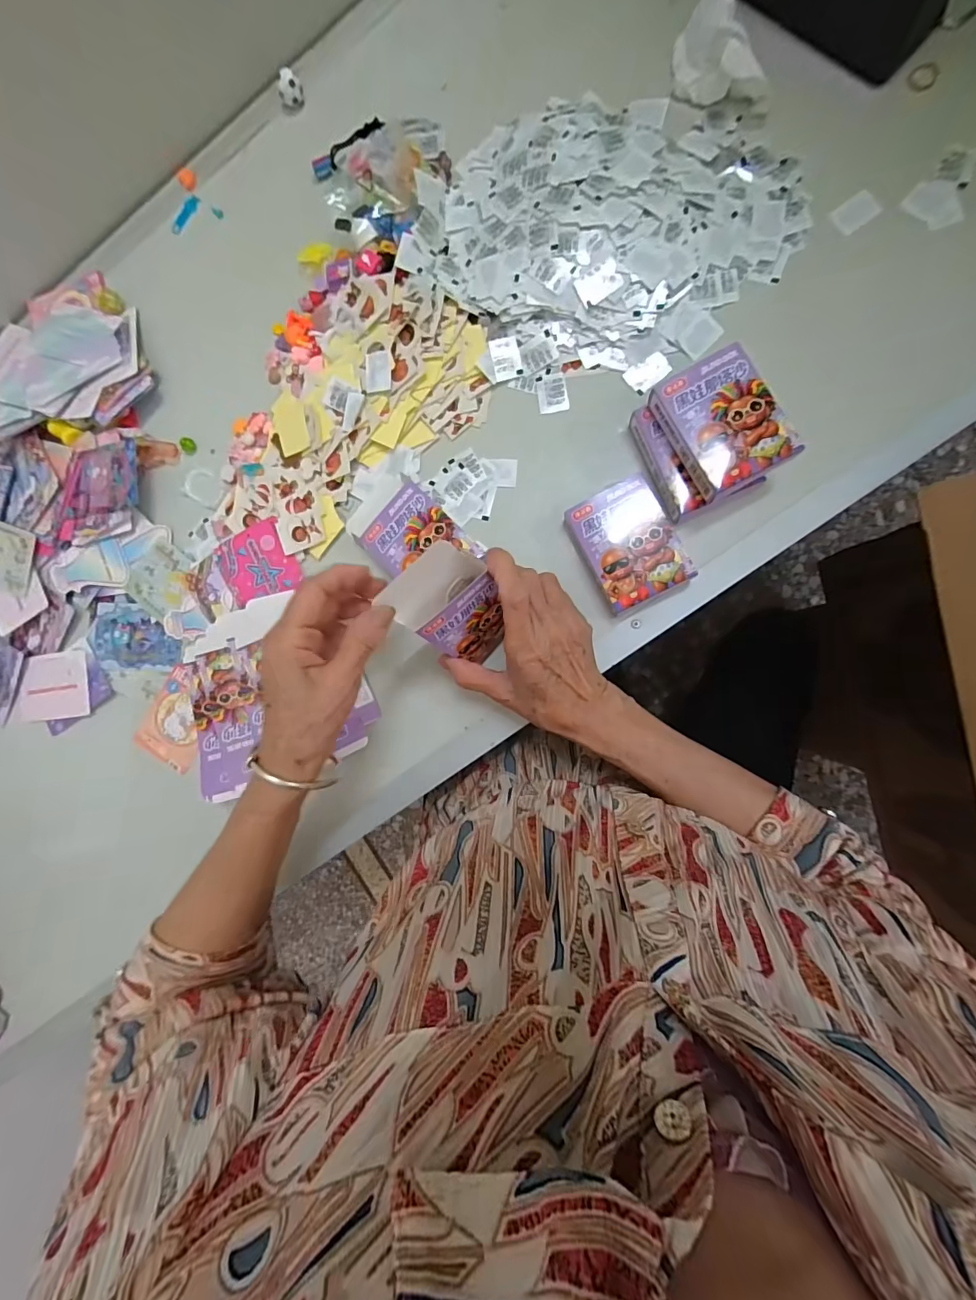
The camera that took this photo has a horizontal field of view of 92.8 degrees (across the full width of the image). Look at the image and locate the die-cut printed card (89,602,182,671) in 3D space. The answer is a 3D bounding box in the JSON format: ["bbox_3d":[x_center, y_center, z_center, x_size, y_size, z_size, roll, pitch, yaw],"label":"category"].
[{"bbox_3d":[-0.336,-0.010,0.444,0.092,0.007,0.059,9,91,8],"label":"die-cut printed card"}]

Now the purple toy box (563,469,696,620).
[{"bbox_3d":[0.112,-0.082,0.365,0.071,0.026,0.094,-27,86,7],"label":"purple toy box"}]

